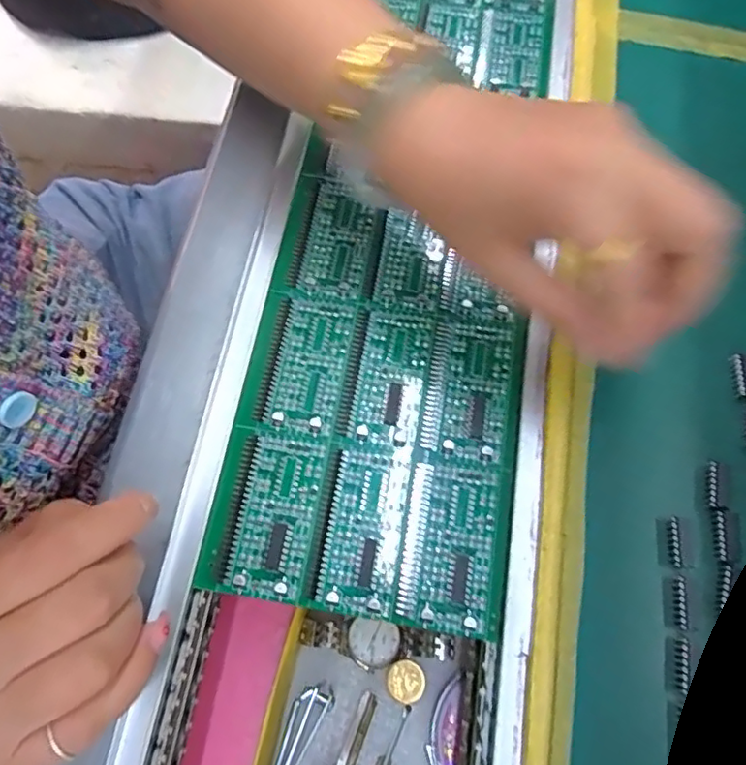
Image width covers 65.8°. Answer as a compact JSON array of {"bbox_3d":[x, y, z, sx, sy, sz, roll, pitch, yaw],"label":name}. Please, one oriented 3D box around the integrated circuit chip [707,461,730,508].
[{"bbox_3d":[0.141,0.042,0.236,0.007,0.007,0.018,9,70,5],"label":"integrated circuit chip"}]

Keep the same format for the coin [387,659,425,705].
[{"bbox_3d":[0.017,0.152,0.292,0.019,0.004,0.020,0,72,-1],"label":"coin"}]

